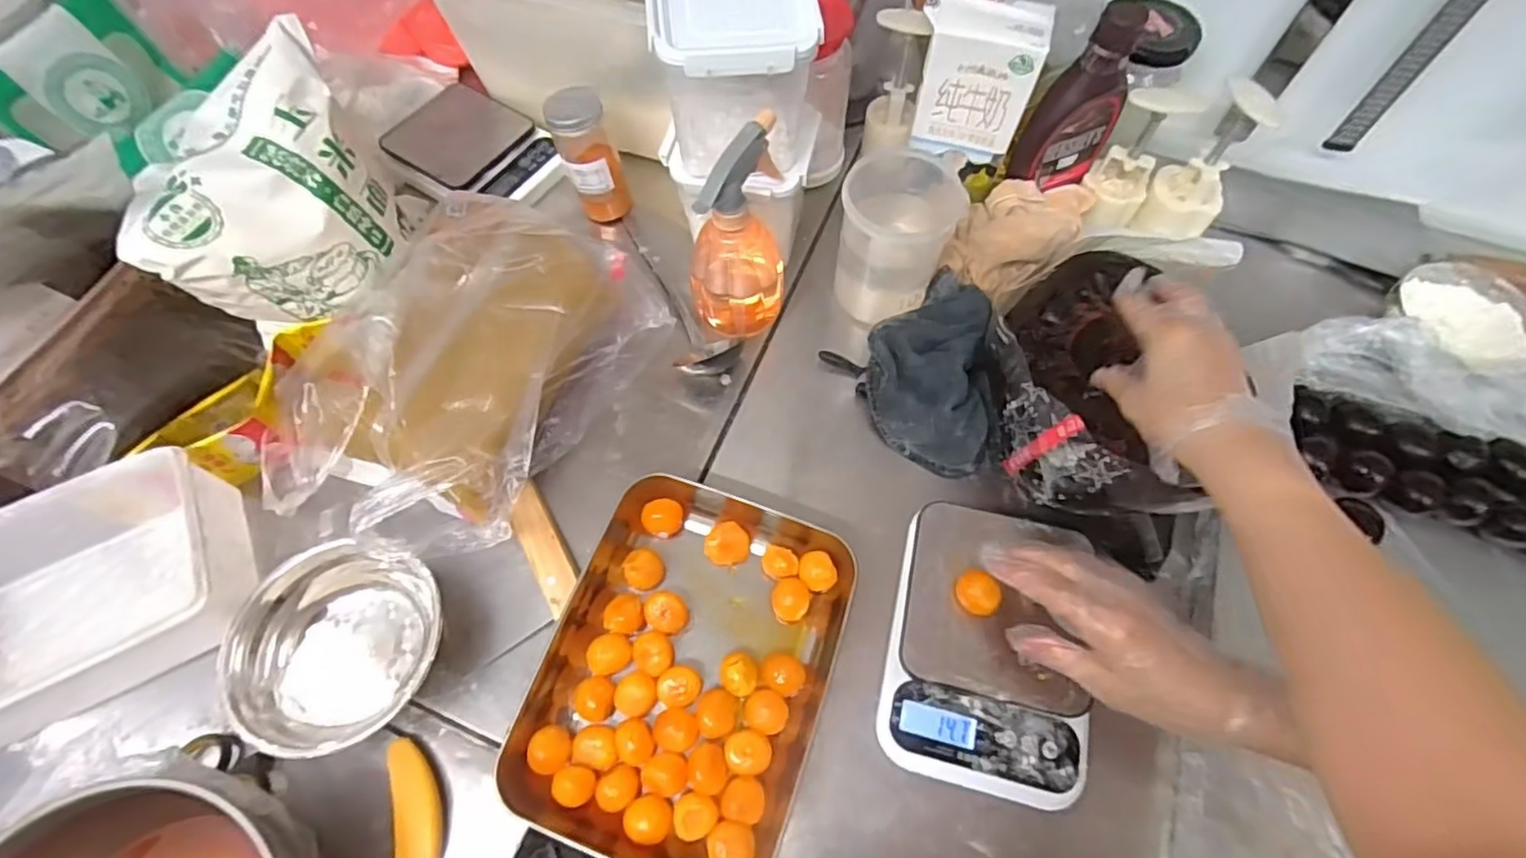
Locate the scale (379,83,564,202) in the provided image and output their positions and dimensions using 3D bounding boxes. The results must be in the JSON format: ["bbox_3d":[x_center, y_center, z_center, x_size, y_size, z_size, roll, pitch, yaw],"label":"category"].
[{"bbox_3d":[-0.297,-0.292,0.692,0.184,0.030,0.127,33,67,19],"label":"scale"}]

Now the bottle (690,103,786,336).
[{"bbox_3d":[-0.023,-0.157,0.549,0.081,0.184,0.072,-4,61,0],"label":"bottle"}]

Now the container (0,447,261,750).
[{"bbox_3d":[-0.500,0.126,0.472,0.218,0.086,0.136,-28,64,-12],"label":"container"}]

